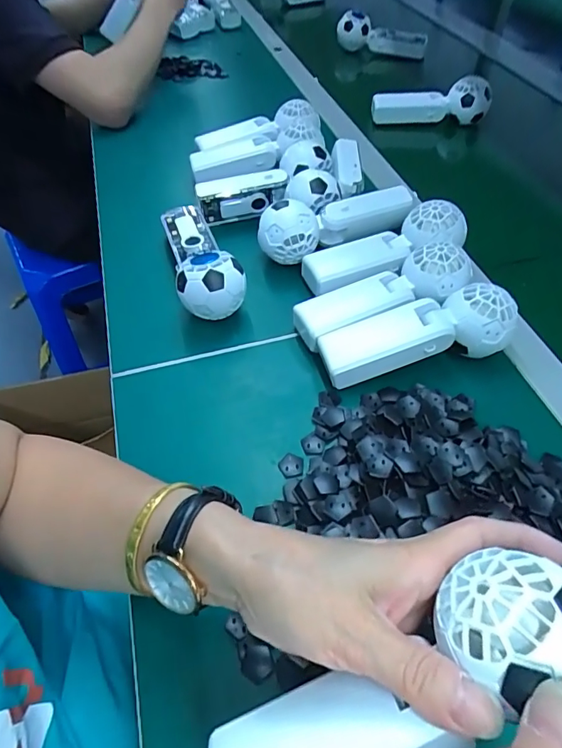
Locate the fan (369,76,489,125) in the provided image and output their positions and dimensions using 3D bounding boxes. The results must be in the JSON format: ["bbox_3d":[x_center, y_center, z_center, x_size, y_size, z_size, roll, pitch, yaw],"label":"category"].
[{"bbox_3d":[0.226,-0.418,0.713,0.173,0.075,0.058,2,51,3],"label":"fan"}]

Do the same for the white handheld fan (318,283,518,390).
[{"bbox_3d":[0.115,-0.033,0.390,0.164,0.057,0.050,-9,51,-6],"label":"white handheld fan"}]

